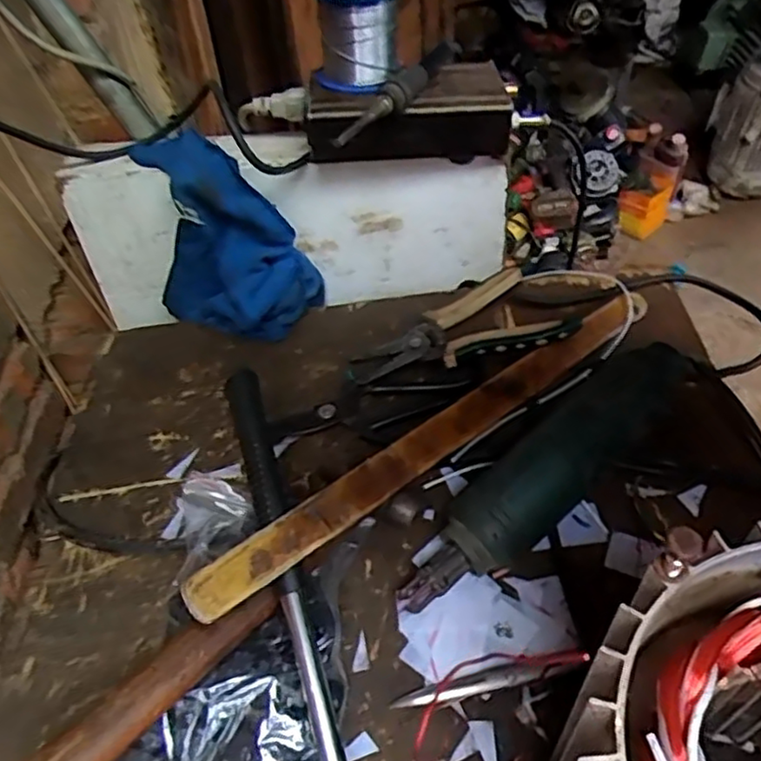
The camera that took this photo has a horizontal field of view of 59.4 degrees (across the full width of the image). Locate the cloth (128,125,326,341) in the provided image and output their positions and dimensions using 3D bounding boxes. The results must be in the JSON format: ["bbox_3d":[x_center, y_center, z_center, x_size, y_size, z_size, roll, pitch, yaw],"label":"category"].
[{"bbox_3d":[-0.125,-0.112,0.523,0.124,0.135,0.084,18,51,22],"label":"cloth"}]

